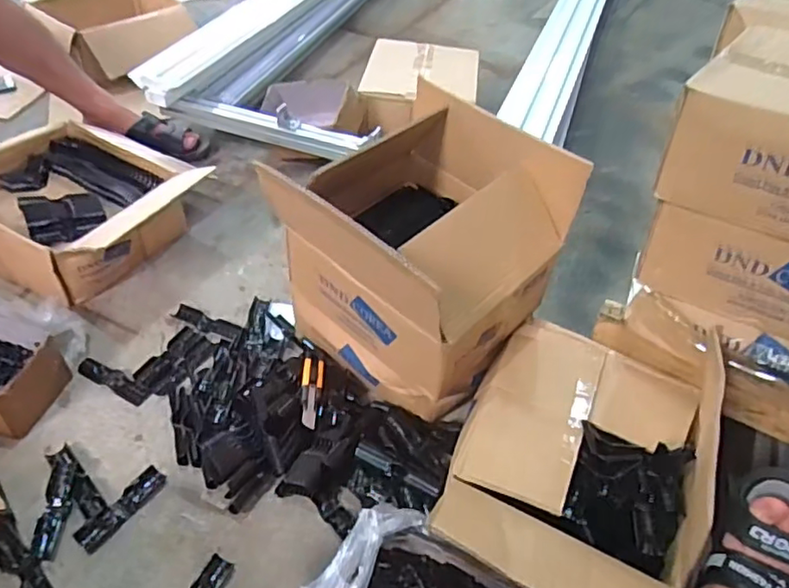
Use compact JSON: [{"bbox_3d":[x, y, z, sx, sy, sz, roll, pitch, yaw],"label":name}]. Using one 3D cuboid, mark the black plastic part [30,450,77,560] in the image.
[{"bbox_3d":[-0.458,0.280,0.838,0.035,0.019,0.155,-2,45,-8],"label":"black plastic part"}]

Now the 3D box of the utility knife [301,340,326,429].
[{"bbox_3d":[-0.126,0.131,0.963,0.037,0.019,0.214,0,29,-6],"label":"utility knife"}]

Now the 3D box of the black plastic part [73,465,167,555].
[{"bbox_3d":[-0.372,0.292,0.844,0.034,0.009,0.129,28,49,21],"label":"black plastic part"}]

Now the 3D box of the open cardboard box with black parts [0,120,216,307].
[{"bbox_3d":[-0.579,-0.181,1.174,0.444,0.167,0.387,24,47,18],"label":"open cardboard box with black parts"}]

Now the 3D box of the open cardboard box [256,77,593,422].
[{"bbox_3d":[0.038,-0.049,0.924,0.309,0.338,0.315,36,52,27],"label":"open cardboard box"}]

